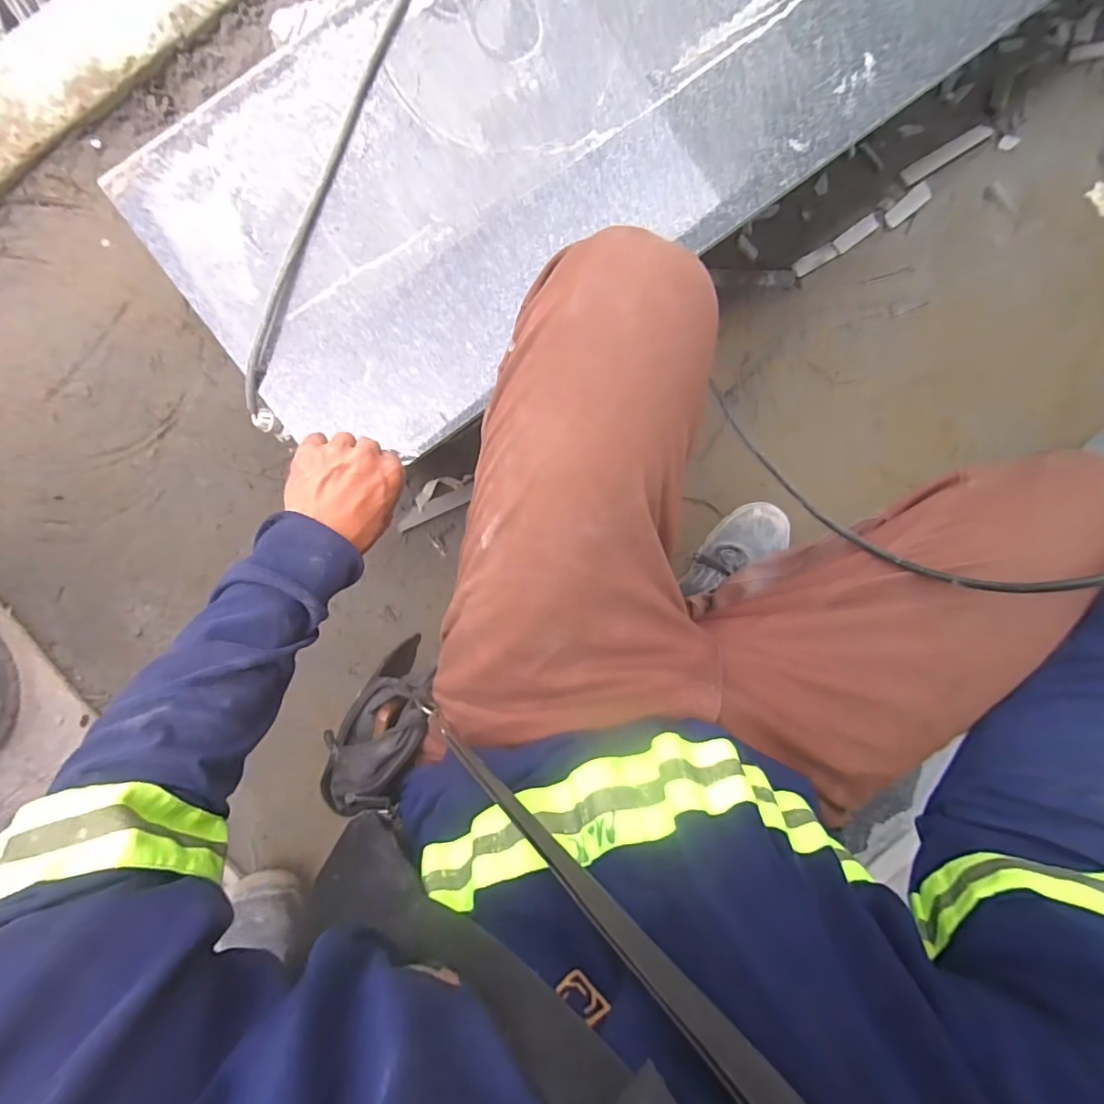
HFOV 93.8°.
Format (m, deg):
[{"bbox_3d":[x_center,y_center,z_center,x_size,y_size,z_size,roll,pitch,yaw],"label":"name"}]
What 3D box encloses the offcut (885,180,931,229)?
[{"bbox_3d":[0.511,-0.496,0.735,0.077,0.007,0.027,-42,95,0],"label":"offcut"}]

